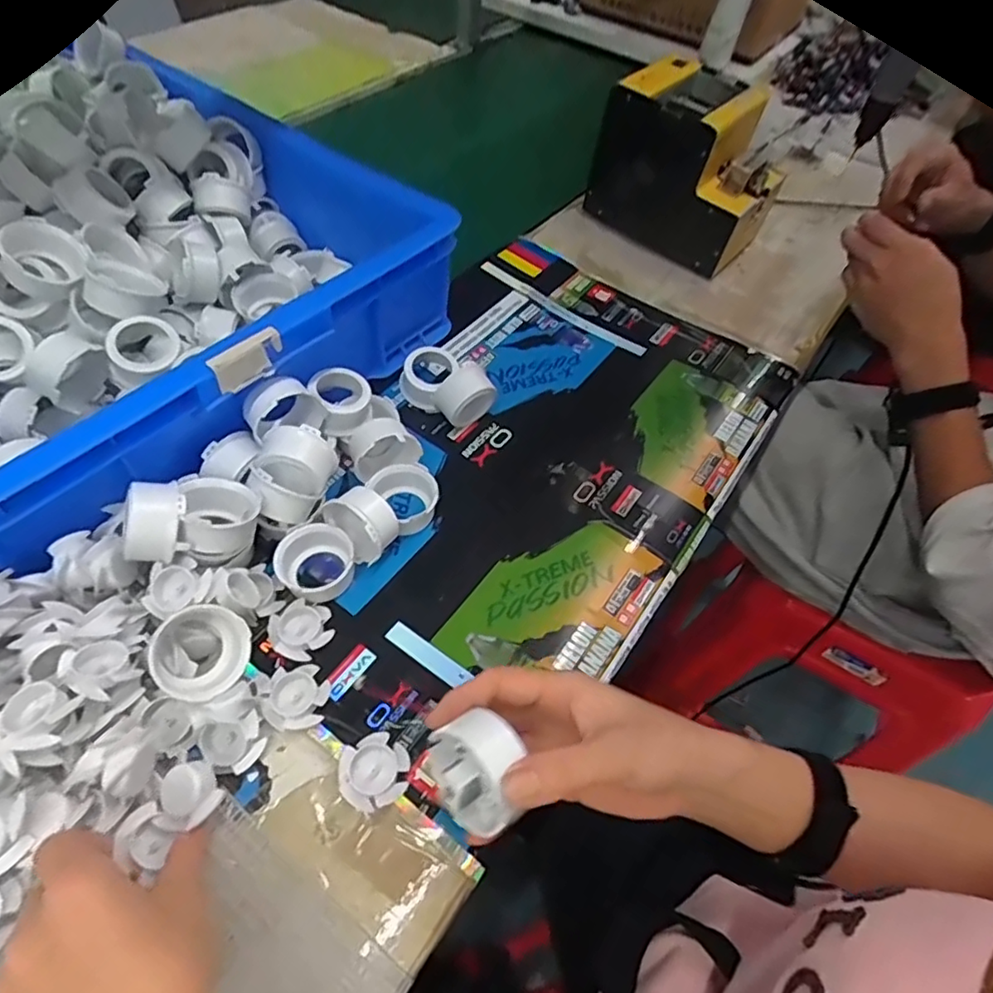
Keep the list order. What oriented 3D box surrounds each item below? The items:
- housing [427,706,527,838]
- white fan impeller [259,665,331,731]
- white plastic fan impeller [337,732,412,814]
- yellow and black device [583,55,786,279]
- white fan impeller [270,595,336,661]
[{"bbox_3d":[-0.008,0.137,0.296,0.040,0.043,0.049,-24,58,-20],"label":"housing"},{"bbox_3d":[-0.126,0.127,0.380,0.036,0.014,0.038,2,53,-2],"label":"white fan impeller"},{"bbox_3d":[-0.072,0.162,0.355,0.040,0.014,0.037,2,53,-2],"label":"white plastic fan impeller"},{"bbox_3d":[0.220,-0.372,0.685,0.178,0.152,0.129,37,59,22],"label":"yellow and black device"},{"bbox_3d":[-0.131,0.089,0.407,0.037,0.011,0.040,2,53,-2],"label":"white fan impeller"}]

